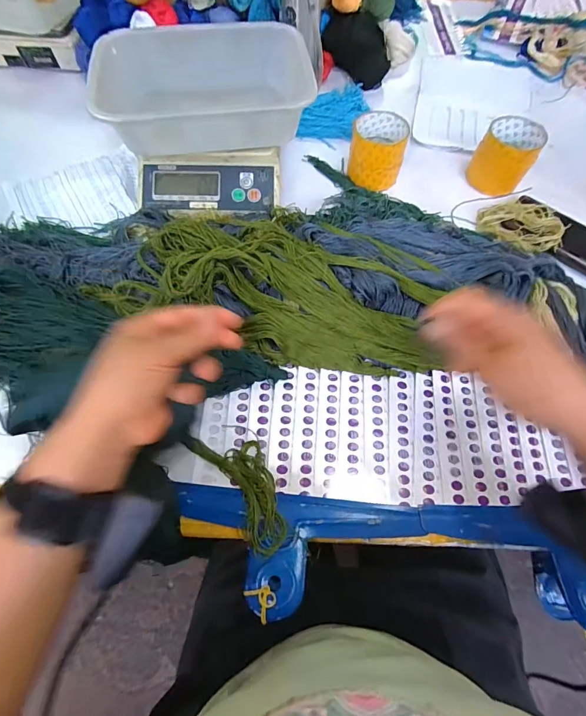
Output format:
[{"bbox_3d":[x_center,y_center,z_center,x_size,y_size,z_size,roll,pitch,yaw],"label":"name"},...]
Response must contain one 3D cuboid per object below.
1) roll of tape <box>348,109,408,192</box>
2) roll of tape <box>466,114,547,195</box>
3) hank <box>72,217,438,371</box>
[{"bbox_3d":[0.130,-0.317,0.570,0.082,0.071,0.087,12,65,6],"label":"roll of tape"},{"bbox_3d":[0.324,-0.309,0.566,0.084,0.071,0.082,31,68,14],"label":"roll of tape"},{"bbox_3d":[-0.021,-0.090,0.438,0.377,0.067,0.164,17,65,-1],"label":"hank"}]

